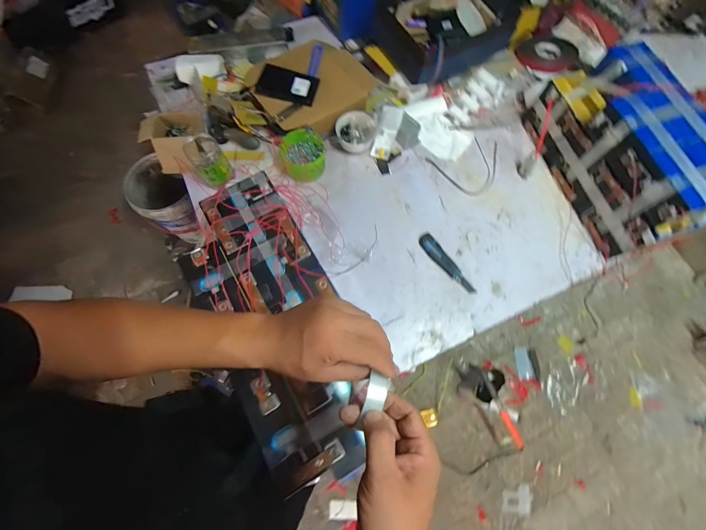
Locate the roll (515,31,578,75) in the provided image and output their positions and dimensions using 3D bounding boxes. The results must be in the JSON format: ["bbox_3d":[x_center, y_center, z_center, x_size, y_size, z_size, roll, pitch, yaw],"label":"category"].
[{"bbox_3d":[0.640,-0.694,1.013,0.168,0.039,0.157,0,71,-1],"label":"roll"}]

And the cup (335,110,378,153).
[{"bbox_3d":[0.008,-0.387,0.907,0.115,0.083,0.106,0,71,-1],"label":"cup"}]

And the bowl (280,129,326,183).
[{"bbox_3d":[-0.143,-0.307,0.868,0.124,0.110,0.115,0,71,-1],"label":"bowl"}]

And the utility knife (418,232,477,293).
[{"bbox_3d":[0.245,-0.007,0.793,0.036,0.023,0.192,-37,76,-13],"label":"utility knife"}]

